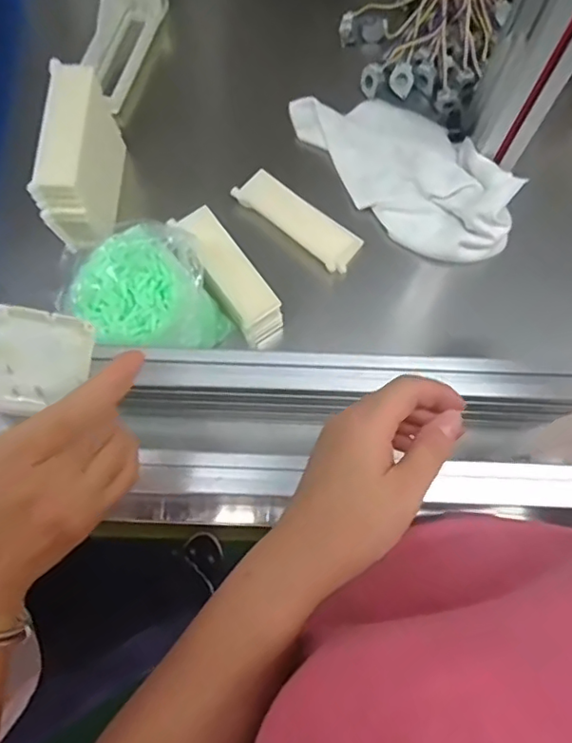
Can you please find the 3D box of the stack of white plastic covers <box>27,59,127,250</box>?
[{"bbox_3d":[-0.190,-0.198,0.538,0.049,0.087,0.136,-1,74,0],"label":"stack of white plastic covers"}]

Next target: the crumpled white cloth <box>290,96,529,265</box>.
[{"bbox_3d":[0.119,-0.214,0.582,0.118,0.044,0.258,-42,79,-11],"label":"crumpled white cloth"}]

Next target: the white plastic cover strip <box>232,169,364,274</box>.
[{"bbox_3d":[0.012,-0.151,0.573,0.131,0.014,0.044,36,77,9],"label":"white plastic cover strip"}]

